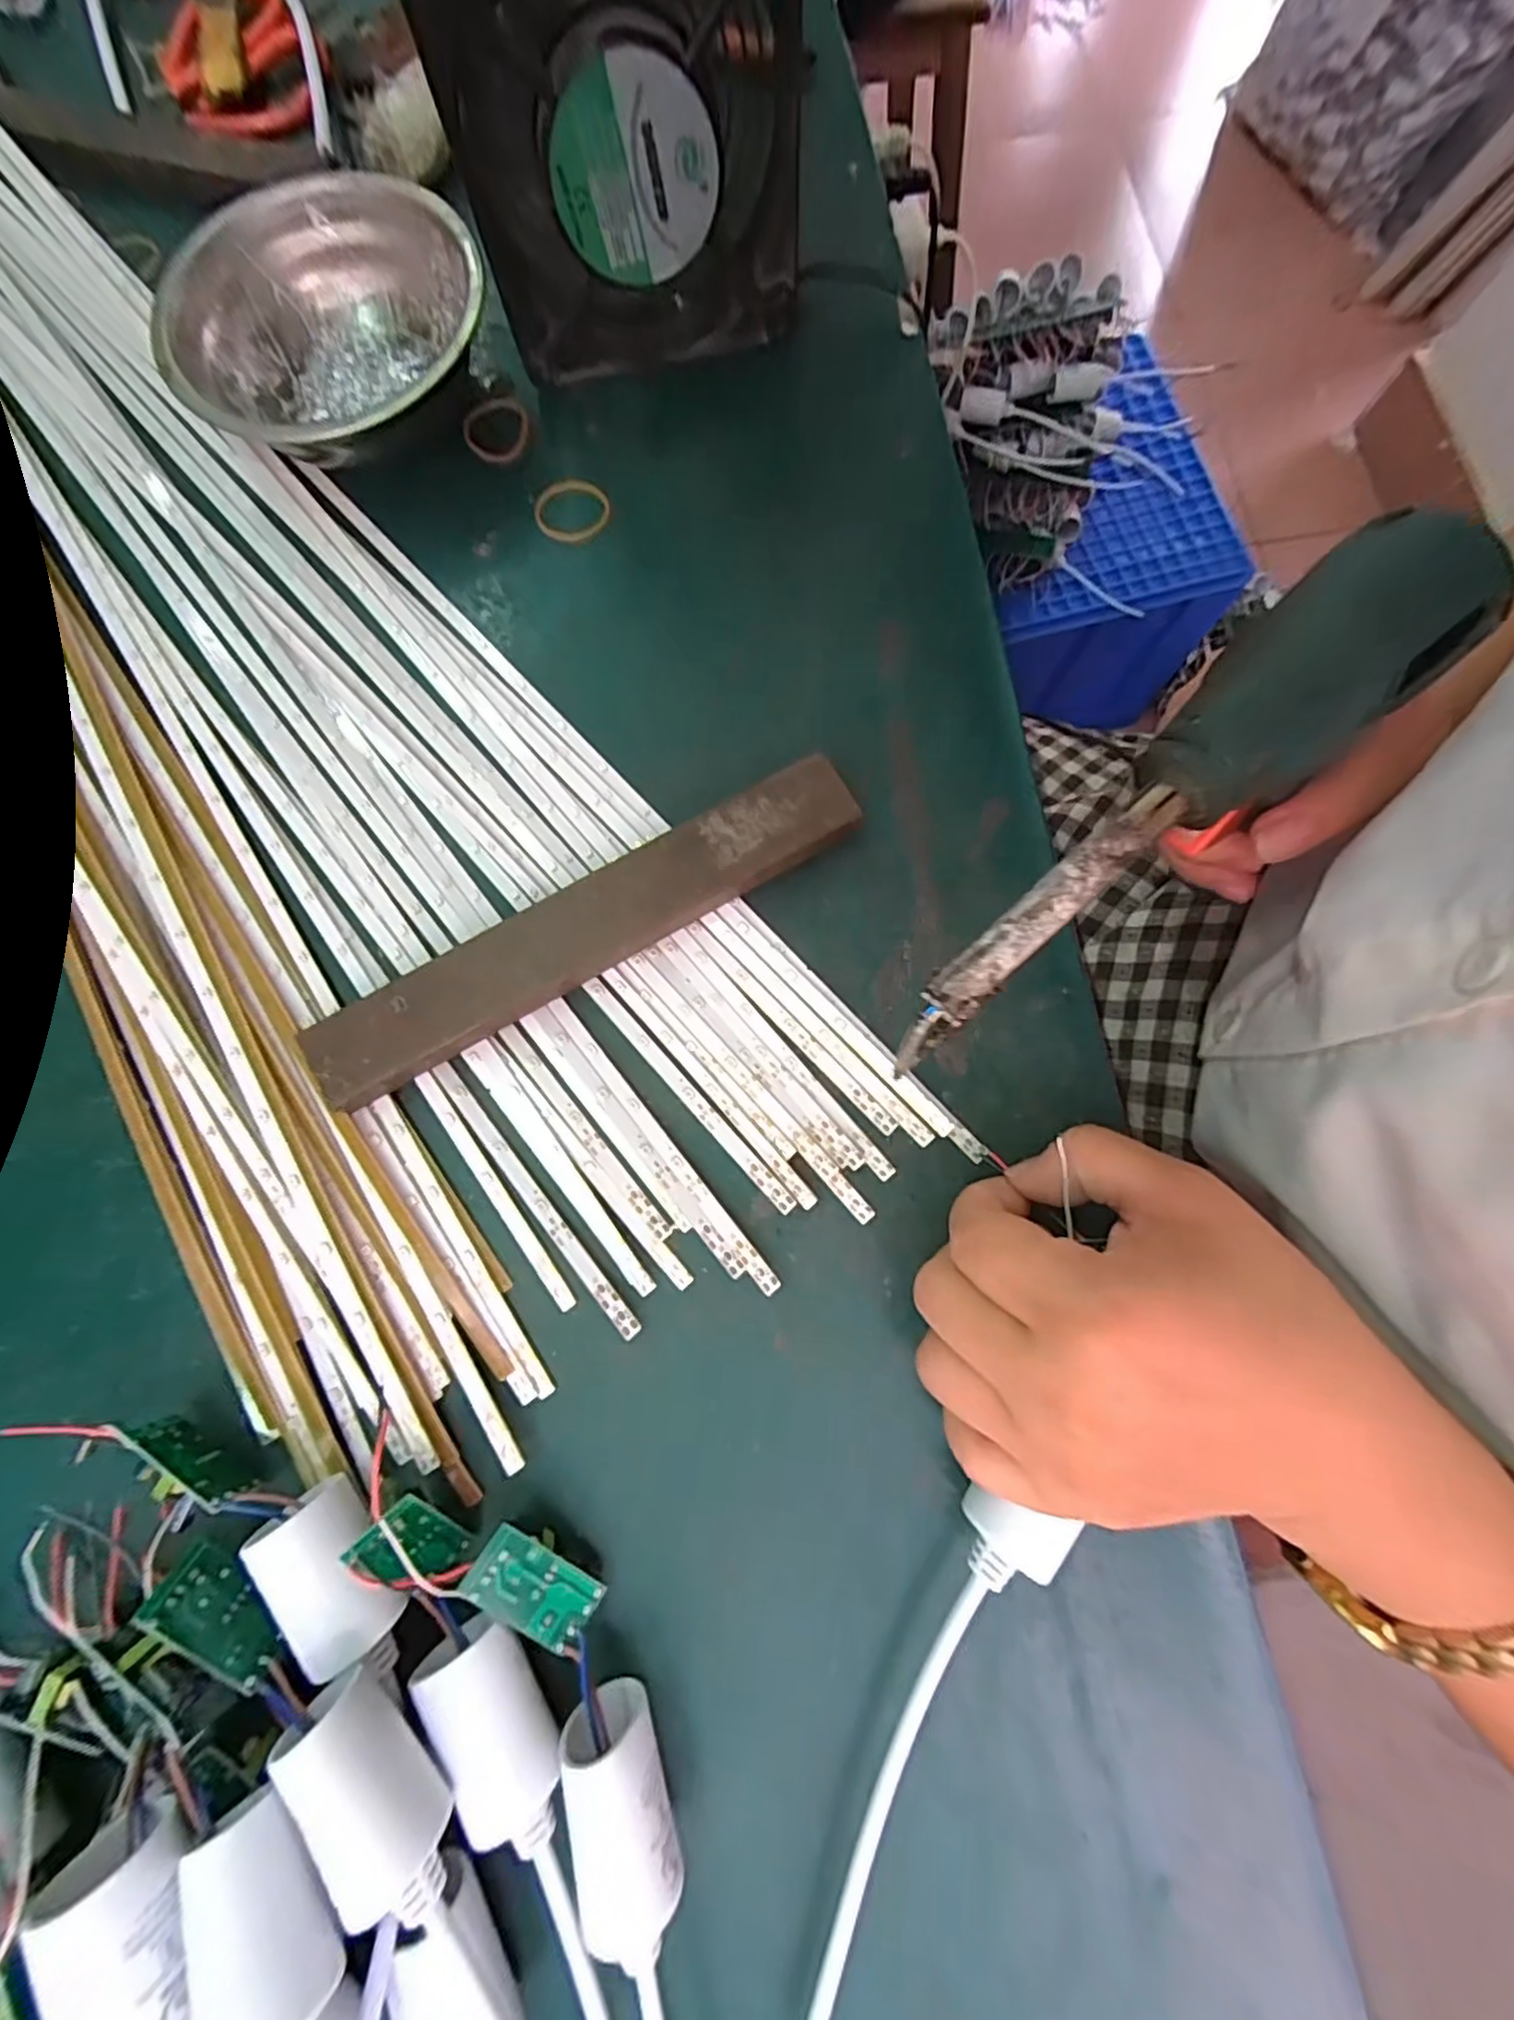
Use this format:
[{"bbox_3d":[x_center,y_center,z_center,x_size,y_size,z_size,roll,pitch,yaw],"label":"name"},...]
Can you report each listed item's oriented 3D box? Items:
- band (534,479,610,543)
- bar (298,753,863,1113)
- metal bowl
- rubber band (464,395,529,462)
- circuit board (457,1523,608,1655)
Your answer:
[{"bbox_3d":[-0.079,-0.212,0.288,0.031,0.006,0.026,-13,79,-3],"label":"band"},{"bbox_3d":[-0.058,-0.029,0.243,0.203,0.019,0.033,-29,80,-6],"label":"bar"},{"bbox_3d":[-0.169,-0.270,0.279,0.123,0.040,0.119,0,79,0],"label":"metal bowl"},{"bbox_3d":[-0.114,-0.255,0.298,0.029,0.006,0.028,0,79,0],"label":"rubber band"},{"bbox_3d":[-0.067,0.172,0.204,0.038,0.012,0.021,36,73,-9],"label":"circuit board"}]

